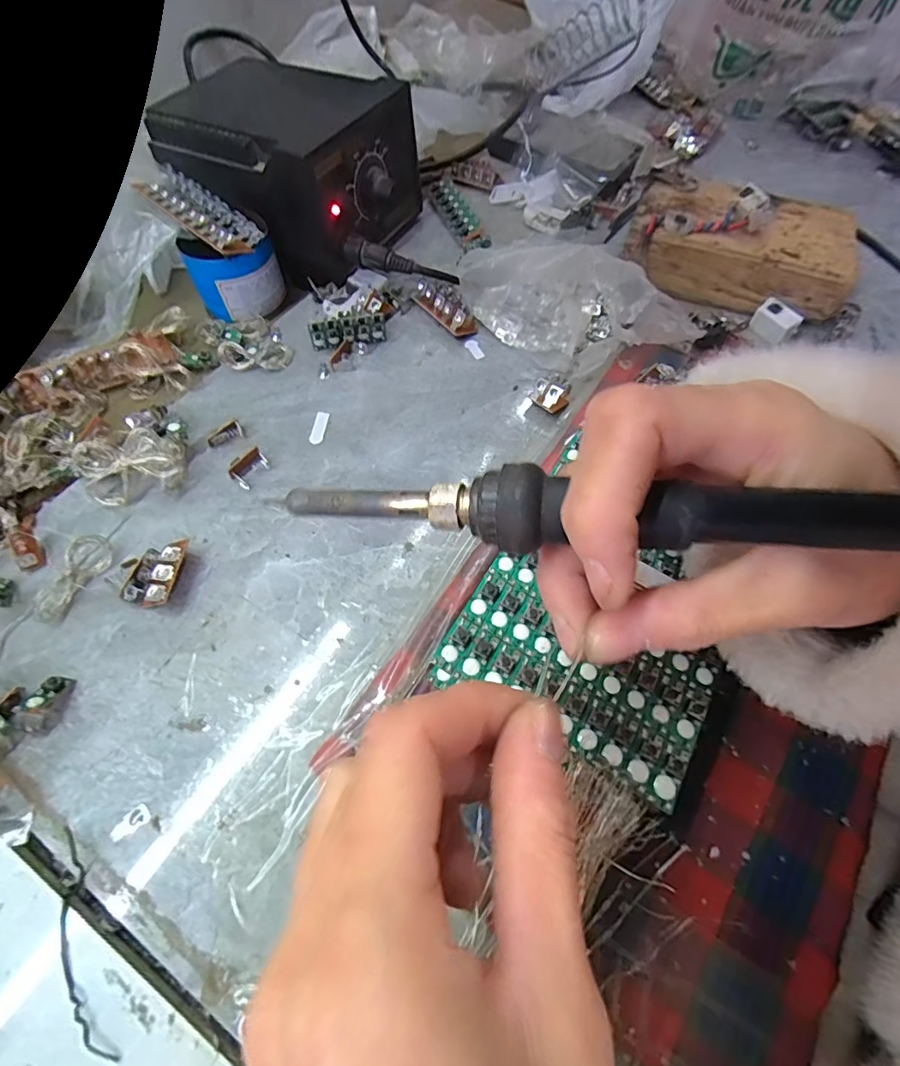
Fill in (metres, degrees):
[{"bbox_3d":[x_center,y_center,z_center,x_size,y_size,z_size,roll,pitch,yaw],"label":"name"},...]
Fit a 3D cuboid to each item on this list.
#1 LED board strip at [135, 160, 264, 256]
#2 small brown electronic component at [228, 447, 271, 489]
[{"bbox_3d":[-0.159,-0.202,0.314,0.098,0.012,0.032,38,68,16],"label":"LED board strip"},{"bbox_3d":[-0.110,-0.036,0.274,0.013,0.008,0.022,28,66,12],"label":"small brown electronic component"}]

